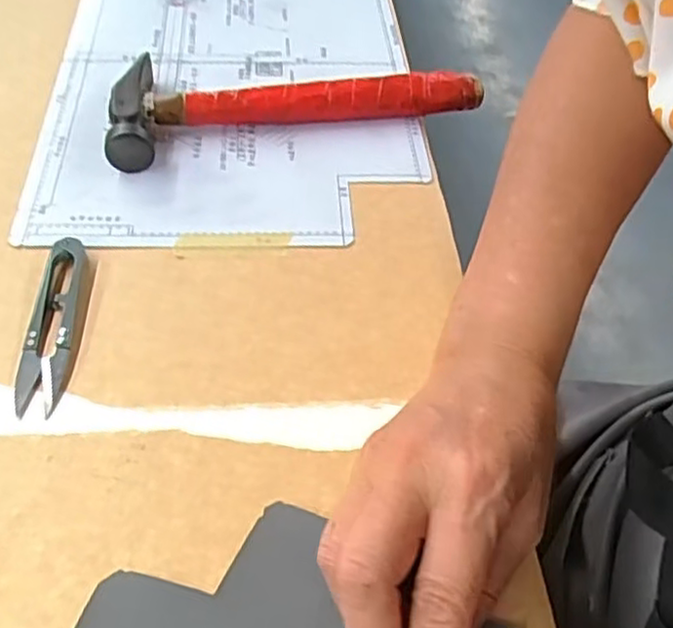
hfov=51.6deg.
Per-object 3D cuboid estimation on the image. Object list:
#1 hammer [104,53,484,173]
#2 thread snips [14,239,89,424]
[{"bbox_3d":[-0.031,-0.150,0.470,0.243,0.026,0.092,-11,53,-14],"label":"hammer"},{"bbox_3d":[-0.141,0.003,0.345,0.024,0.011,0.100,0,51,-5],"label":"thread snips"}]

